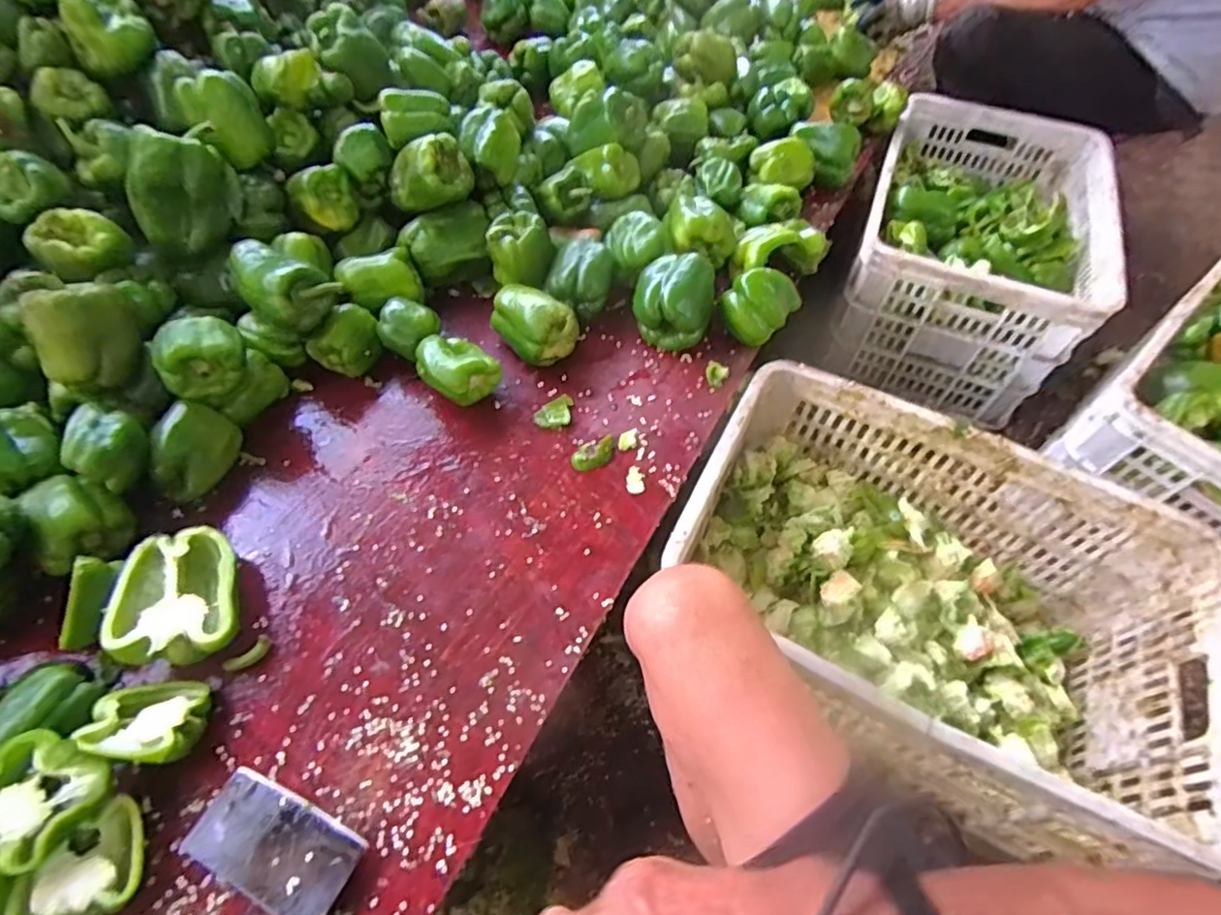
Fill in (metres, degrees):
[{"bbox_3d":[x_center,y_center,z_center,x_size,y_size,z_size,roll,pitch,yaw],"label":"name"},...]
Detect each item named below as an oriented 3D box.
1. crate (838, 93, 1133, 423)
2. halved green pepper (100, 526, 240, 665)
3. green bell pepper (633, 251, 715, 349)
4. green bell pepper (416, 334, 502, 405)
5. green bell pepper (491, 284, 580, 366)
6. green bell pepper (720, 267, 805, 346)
[{"bbox_3d":[0.600,-0.352,1.039,0.331,0.286,0.434,20,58,11],"label":"crate"},{"bbox_3d":[-0.366,0.119,0.521,0.089,0.057,0.118,-15,58,-12],"label":"halved green pepper"},{"bbox_3d":[0.077,-0.192,0.751,0.095,0.085,0.085,17,57,9],"label":"green bell pepper"},{"bbox_3d":[-0.171,-0.096,0.682,0.071,0.072,0.076,1,56,-1],"label":"green bell pepper"},{"bbox_3d":[-0.093,-0.157,0.721,0.071,0.074,0.094,-39,65,-24],"label":"green bell pepper"},{"bbox_3d":[0.187,-0.194,0.755,0.074,0.065,0.085,37,63,21],"label":"green bell pepper"}]

